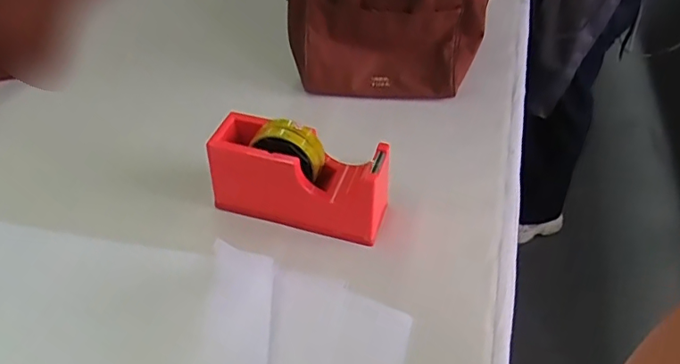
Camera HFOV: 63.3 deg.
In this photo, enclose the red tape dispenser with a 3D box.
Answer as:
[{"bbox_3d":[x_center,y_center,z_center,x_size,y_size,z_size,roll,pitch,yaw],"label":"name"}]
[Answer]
[{"bbox_3d":[-0.047,-0.006,0.660,0.214,0.111,0.069,12,44,13],"label":"red tape dispenser"}]

